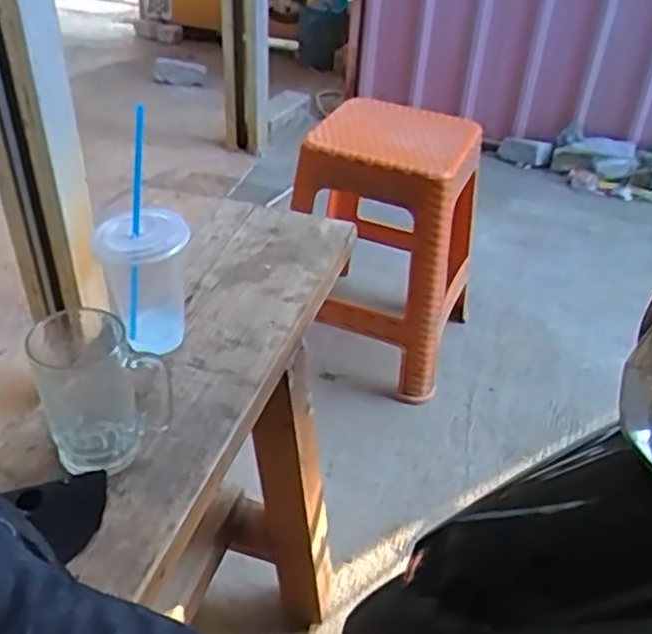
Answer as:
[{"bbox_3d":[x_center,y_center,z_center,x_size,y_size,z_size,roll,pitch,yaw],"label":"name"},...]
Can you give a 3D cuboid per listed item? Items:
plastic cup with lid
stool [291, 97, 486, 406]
[{"bbox_3d":[-0.179,-0.034,0.720,0.077,0.136,0.079,-14,42,-20],"label":"plastic cup with lid"},{"bbox_3d":[0.136,-0.155,1.455,0.309,0.481,0.334,19,41,19],"label":"stool"}]

